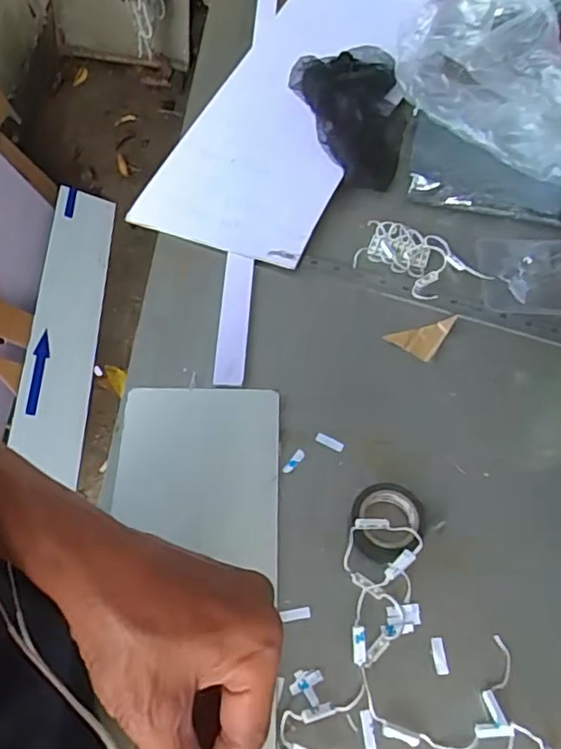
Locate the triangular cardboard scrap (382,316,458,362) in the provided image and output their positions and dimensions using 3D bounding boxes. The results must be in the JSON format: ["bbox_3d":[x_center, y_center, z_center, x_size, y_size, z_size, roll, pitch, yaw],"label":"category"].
[{"bbox_3d":[0.145,-0.033,0.586,0.076,0.005,0.035,-16,61,-10],"label":"triangular cardboard scrap"}]

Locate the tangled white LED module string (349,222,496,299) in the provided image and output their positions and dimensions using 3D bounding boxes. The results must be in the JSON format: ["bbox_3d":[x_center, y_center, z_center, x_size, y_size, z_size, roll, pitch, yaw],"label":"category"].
[{"bbox_3d":[0.147,-0.118,0.628,0.127,0.014,0.078,28,63,15],"label":"tangled white LED module string"}]

